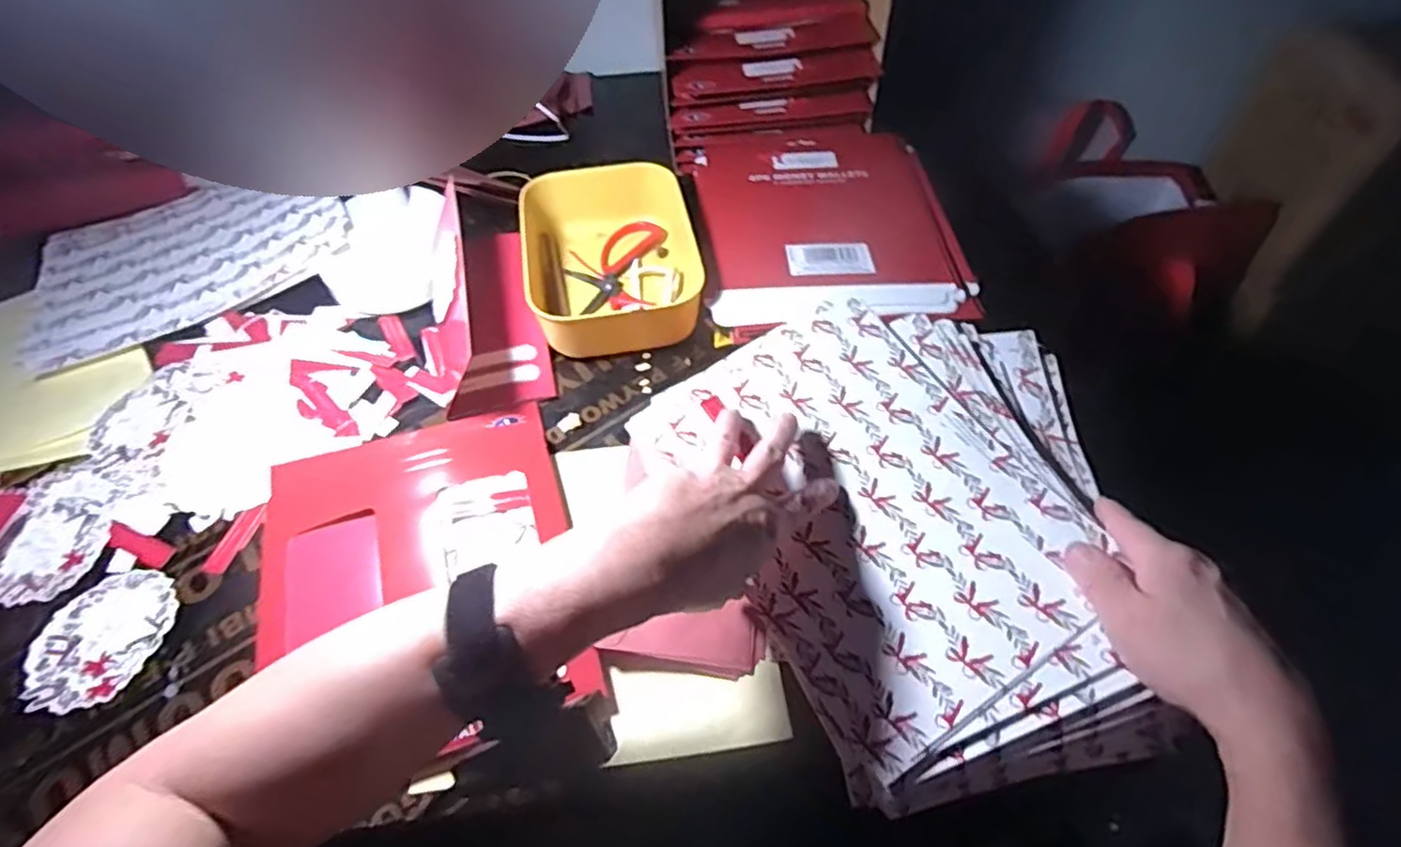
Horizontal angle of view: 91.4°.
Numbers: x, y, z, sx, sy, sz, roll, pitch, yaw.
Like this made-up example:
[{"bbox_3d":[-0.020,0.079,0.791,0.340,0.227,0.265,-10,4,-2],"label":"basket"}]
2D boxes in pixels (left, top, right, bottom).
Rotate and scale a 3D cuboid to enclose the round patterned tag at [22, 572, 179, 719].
[{"bbox_3d":[-0.366,0.131,0.417,0.073,0.004,0.085,8,53,5],"label":"round patterned tag"}]

